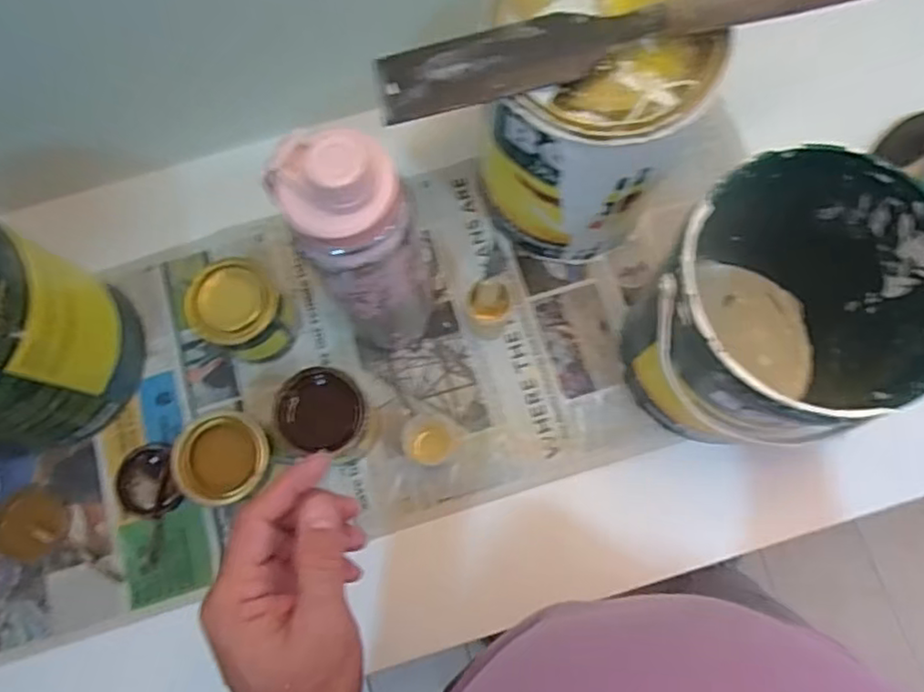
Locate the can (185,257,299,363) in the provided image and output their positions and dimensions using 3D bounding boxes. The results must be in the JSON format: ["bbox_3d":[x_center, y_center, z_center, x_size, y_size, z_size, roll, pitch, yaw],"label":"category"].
[{"bbox_3d":[-0.187,-0.028,0.558,0.071,0.085,0.068,0,75,0],"label":"can"}]

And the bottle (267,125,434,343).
[{"bbox_3d":[-0.068,-0.060,0.464,0.066,0.274,0.070,0,75,0],"label":"bottle"}]

